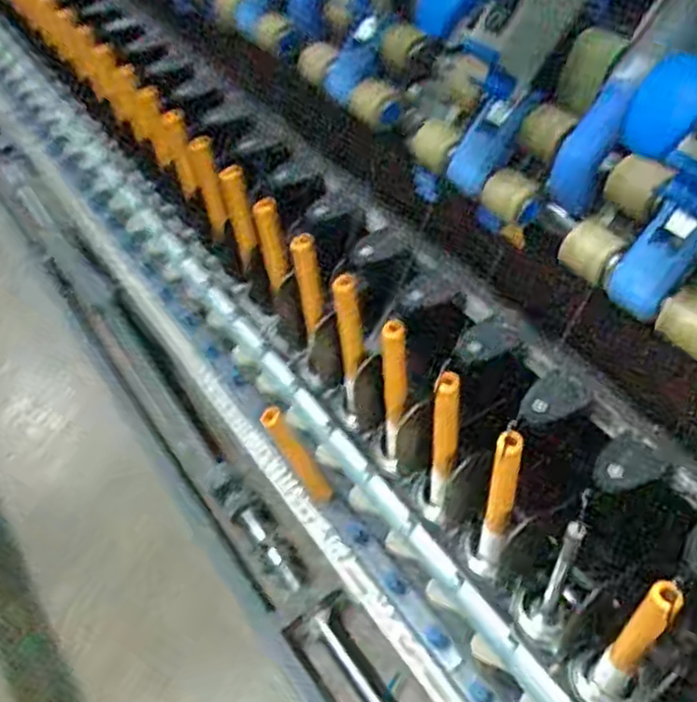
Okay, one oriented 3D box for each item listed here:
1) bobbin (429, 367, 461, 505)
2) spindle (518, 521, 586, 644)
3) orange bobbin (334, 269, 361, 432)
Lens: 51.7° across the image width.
[{"bbox_3d":[0.083,0.089,0.627,0.022,0.199,0.029,3,52,8],"label":"bobbin"},{"bbox_3d":[0.166,0.192,0.583,0.033,0.189,0.030,19,56,20],"label":"spindle"},{"bbox_3d":[0.002,0.007,0.712,0.026,0.205,0.032,0,52,6],"label":"orange bobbin"}]

